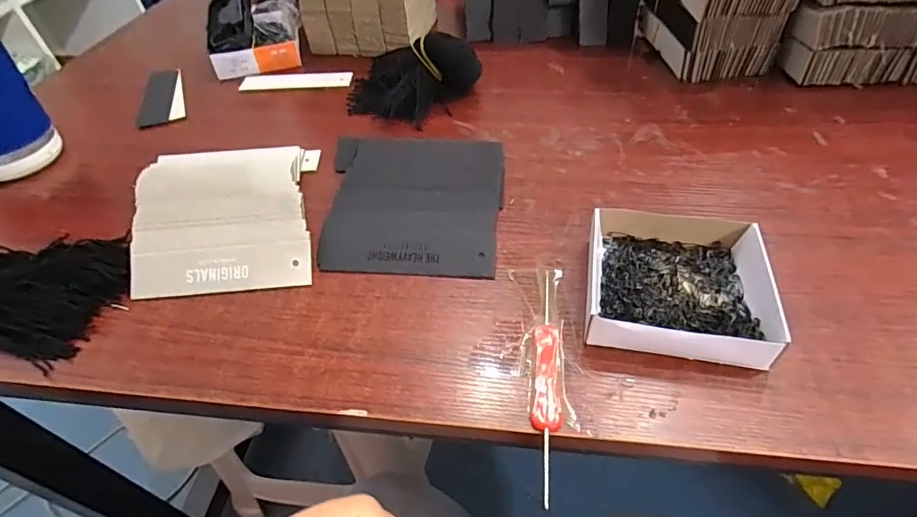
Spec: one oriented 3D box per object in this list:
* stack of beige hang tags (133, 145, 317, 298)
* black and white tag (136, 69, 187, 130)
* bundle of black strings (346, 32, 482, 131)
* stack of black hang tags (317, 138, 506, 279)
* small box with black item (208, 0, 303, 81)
[{"bbox_3d":[-0.183,-0.037,0.380,0.129,0.022,0.160,-12,46,-6],"label":"stack of beige hang tags"},{"bbox_3d":[-0.332,-0.184,0.552,0.043,0.013,0.135,-16,47,-10],"label":"black and white tag"},{"bbox_3d":[-0.053,-0.183,0.493,0.141,0.056,0.091,4,47,9],"label":"bundle of black strings"},{"bbox_3d":[-0.037,-0.048,0.387,0.140,0.023,0.141,2,46,7],"label":"stack of black hang tags"},{"bbox_3d":[-0.246,-0.280,0.595,0.102,0.061,0.125,-14,47,-8],"label":"small box with black item"}]

